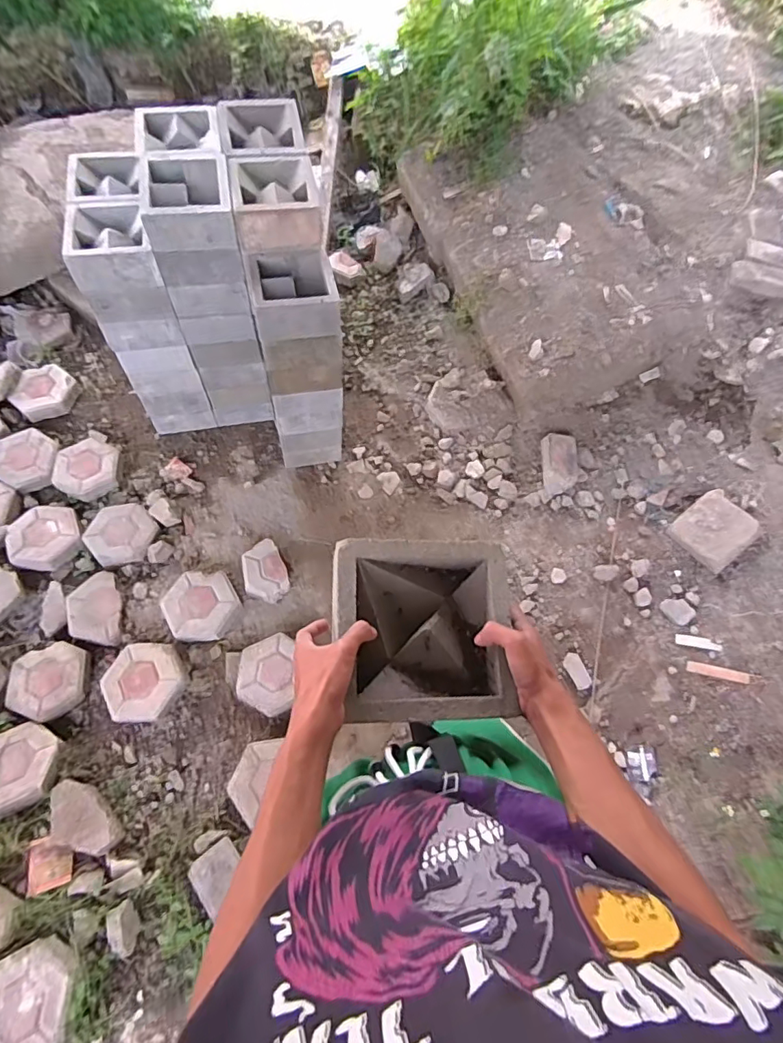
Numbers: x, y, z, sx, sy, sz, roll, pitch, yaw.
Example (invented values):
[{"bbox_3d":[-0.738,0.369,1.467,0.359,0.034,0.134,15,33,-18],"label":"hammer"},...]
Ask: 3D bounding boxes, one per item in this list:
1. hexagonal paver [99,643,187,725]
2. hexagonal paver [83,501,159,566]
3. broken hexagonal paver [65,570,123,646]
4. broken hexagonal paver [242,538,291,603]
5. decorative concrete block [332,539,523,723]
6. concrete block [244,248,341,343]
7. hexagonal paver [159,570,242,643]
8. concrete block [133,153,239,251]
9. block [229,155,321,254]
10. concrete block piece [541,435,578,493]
[{"bbox_3d":[-0.678,0.432,1.410,0.218,0.044,0.208,2,64,-2],"label":"hexagonal paver"},{"bbox_3d":[-0.846,0.039,1.622,0.205,0.055,0.193,42,69,16],"label":"hexagonal paver"},{"bbox_3d":[-0.869,0.248,1.501,0.148,0.053,0.234,-15,66,-10],"label":"broken hexagonal paver"},{"bbox_3d":[-0.391,0.150,1.599,0.130,0.068,0.206,-13,65,-9],"label":"broken hexagonal paver"},{"bbox_3d":[0.037,0.123,0.593,0.197,0.067,0.193,-2,64,-4],"label":"decorative concrete block"},{"bbox_3d":[-0.240,-0.561,1.276,0.202,0.100,0.199,-11,65,-8],"label":"concrete block"},{"bbox_3d":[-0.557,0.244,1.520,0.199,0.051,0.216,-30,69,-16],"label":"hexagonal paver"},{"bbox_3d":[-0.487,-0.772,1.247,0.202,0.110,0.202,-10,65,-8],"label":"concrete block"},{"bbox_3d":[-0.284,-0.792,1.284,0.203,0.107,0.199,-9,65,-7],"label":"block"},{"bbox_3d":[0.585,-0.200,1.814,0.121,0.085,0.212,-1,81,-11],"label":"concrete block piece"}]

